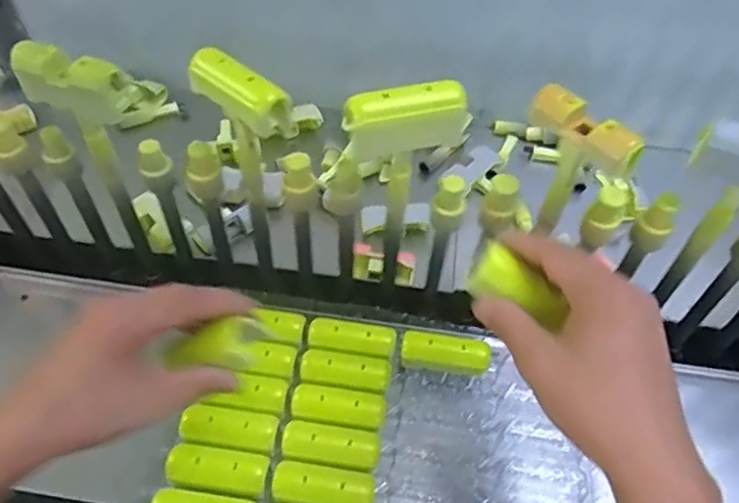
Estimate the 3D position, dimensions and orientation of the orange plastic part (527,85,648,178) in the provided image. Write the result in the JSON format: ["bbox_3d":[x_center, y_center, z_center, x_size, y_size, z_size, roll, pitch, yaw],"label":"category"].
[{"bbox_3d":[0.139,-0.079,0.385,0.073,0.024,0.023,33,58,22],"label":"orange plastic part"}]

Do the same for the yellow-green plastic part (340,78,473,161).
[{"bbox_3d":[0.025,-0.085,0.389,0.080,0.036,0.025,-13,53,-12],"label":"yellow-green plastic part"}]

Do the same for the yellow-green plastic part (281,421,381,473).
[{"bbox_3d":[-0.030,0.156,0.477,0.076,0.024,0.030,8,52,5],"label":"yellow-green plastic part"}]

